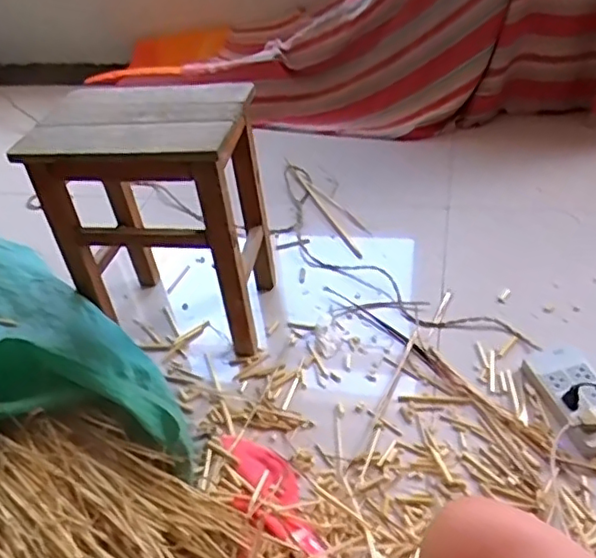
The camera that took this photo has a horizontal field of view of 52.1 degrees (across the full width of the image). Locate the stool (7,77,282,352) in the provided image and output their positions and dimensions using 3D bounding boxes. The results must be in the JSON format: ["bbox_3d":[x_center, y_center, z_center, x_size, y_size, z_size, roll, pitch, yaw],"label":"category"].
[{"bbox_3d":[-0.244,-0.098,1.143,0.344,0.444,0.248,-1,40,8],"label":"stool"}]

